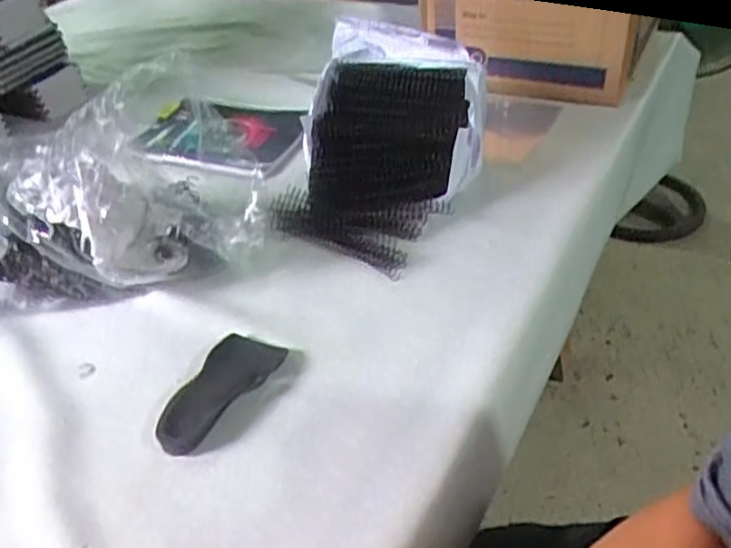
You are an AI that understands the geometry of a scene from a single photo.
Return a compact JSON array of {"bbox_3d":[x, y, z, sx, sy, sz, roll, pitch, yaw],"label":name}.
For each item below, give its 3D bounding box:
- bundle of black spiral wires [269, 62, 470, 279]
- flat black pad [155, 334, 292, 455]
[{"bbox_3d":[0.009,-0.130,0.735,0.189,0.109,0.246,12,42,20],"label":"bundle of black spiral wires"},{"bbox_3d":[-0.112,0.088,0.521,0.058,0.017,0.122,13,43,22],"label":"flat black pad"}]

